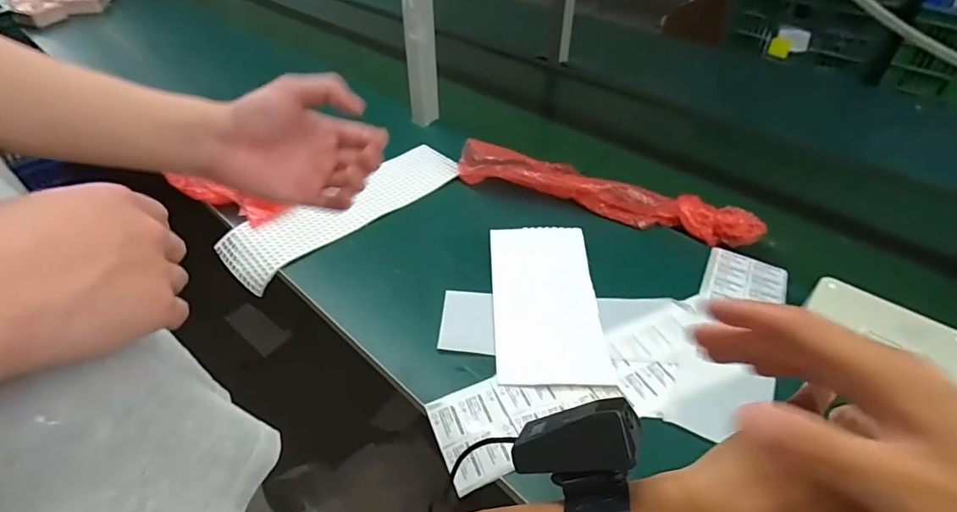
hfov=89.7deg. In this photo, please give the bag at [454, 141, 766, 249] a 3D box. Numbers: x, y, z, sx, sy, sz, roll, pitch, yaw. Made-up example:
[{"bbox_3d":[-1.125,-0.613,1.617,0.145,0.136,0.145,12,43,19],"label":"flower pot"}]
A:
[{"bbox_3d":[0.184,-0.097,0.719,0.448,0.069,0.068,14,43,15],"label":"bag"}]

